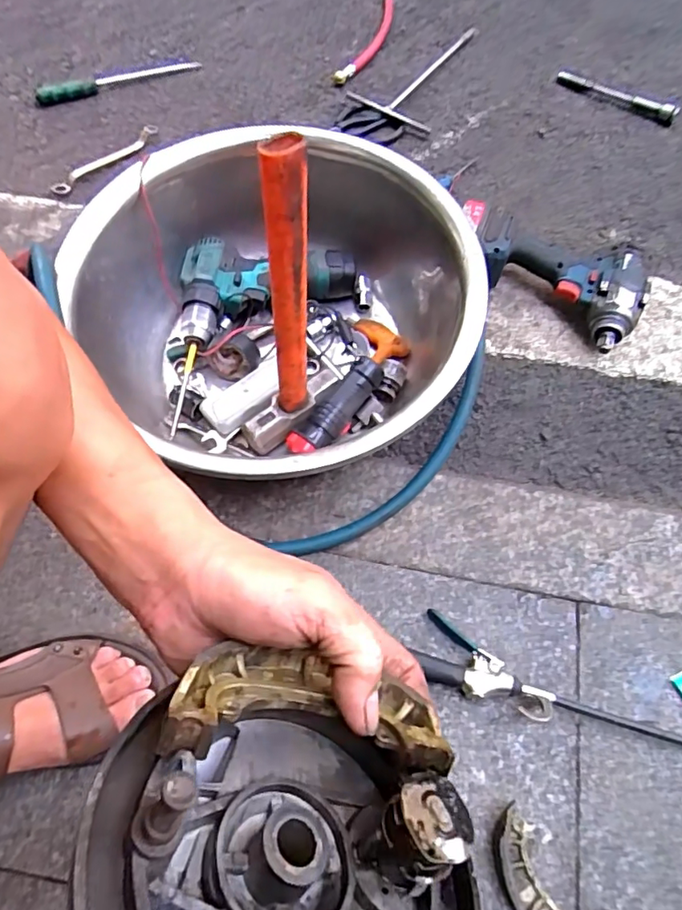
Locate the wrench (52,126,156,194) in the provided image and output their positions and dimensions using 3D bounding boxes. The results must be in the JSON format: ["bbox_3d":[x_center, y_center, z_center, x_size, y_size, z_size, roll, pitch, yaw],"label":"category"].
[{"bbox_3d":[-0.345,-0.438,0.811,0.041,0.012,0.182,42,70,18],"label":"wrench"}]

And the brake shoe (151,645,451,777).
[{"bbox_3d":[-0.014,0.106,0.231,0.117,0.043,0.042,18,62,-18],"label":"brake shoe"}]

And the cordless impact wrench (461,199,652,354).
[{"bbox_3d":[0.255,-0.228,0.674,0.240,0.077,0.121,34,68,16],"label":"cordless impact wrench"}]

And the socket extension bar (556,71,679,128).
[{"bbox_3d":[0.438,-0.574,0.875,0.195,0.022,0.028,32,68,14],"label":"socket extension bar"}]

